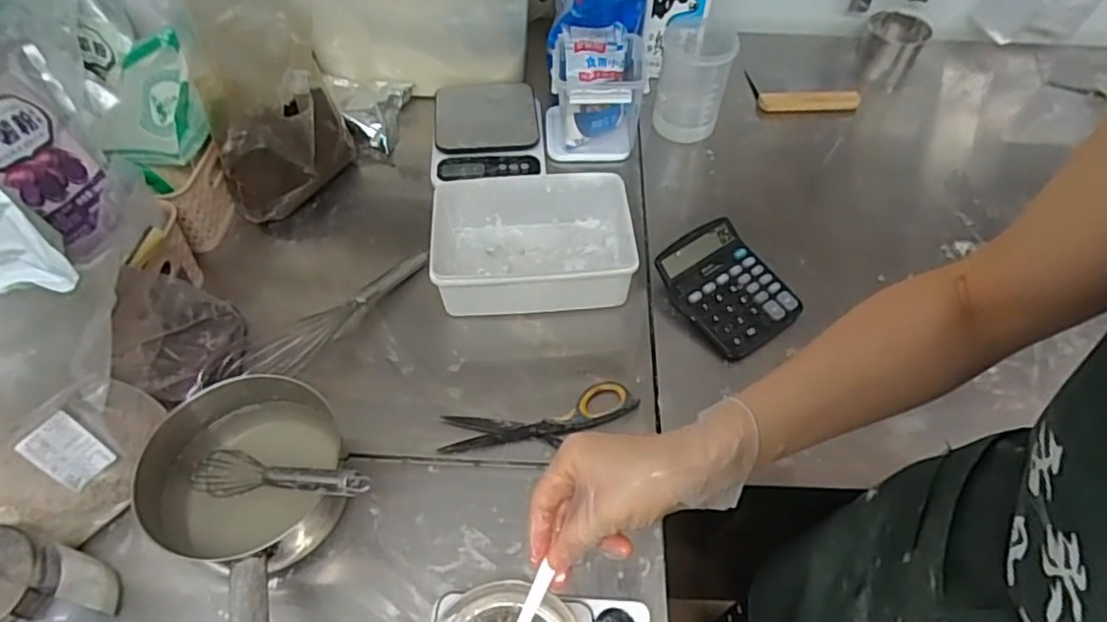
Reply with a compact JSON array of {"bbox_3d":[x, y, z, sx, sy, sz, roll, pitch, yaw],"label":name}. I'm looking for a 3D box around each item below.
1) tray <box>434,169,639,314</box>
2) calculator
[{"bbox_3d":[-0.024,-0.075,0.720,0.215,0.077,0.150,-2,54,-4],"label":"tray"},{"bbox_3d":[0.200,-0.029,0.715,0.115,0.046,0.145,-29,60,-21],"label":"calculator"}]

